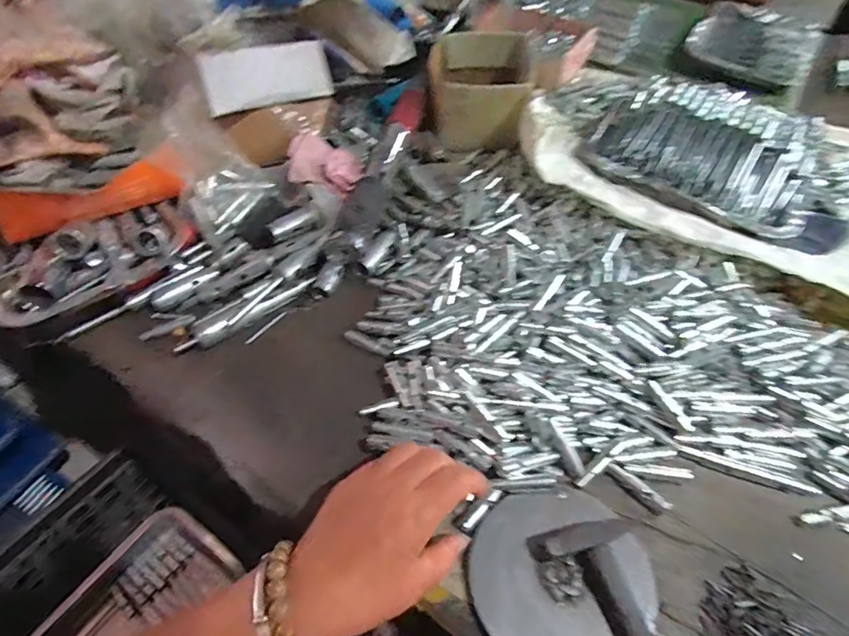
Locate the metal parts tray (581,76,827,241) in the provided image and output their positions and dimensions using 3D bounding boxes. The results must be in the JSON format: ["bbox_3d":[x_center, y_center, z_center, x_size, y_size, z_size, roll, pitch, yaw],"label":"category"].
[{"bbox_3d":[0.336,-0.206,0.582,0.244,0.057,0.181,28,58,21],"label":"metal parts tray"}]

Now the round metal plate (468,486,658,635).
[{"bbox_3d":[0.095,0.182,0.342,0.118,0.010,0.119,-1,53,1],"label":"round metal plate"}]

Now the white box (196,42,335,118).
[{"bbox_3d":[-0.170,-0.276,0.555,0.028,0.058,0.176,30,43,21],"label":"white box"}]

